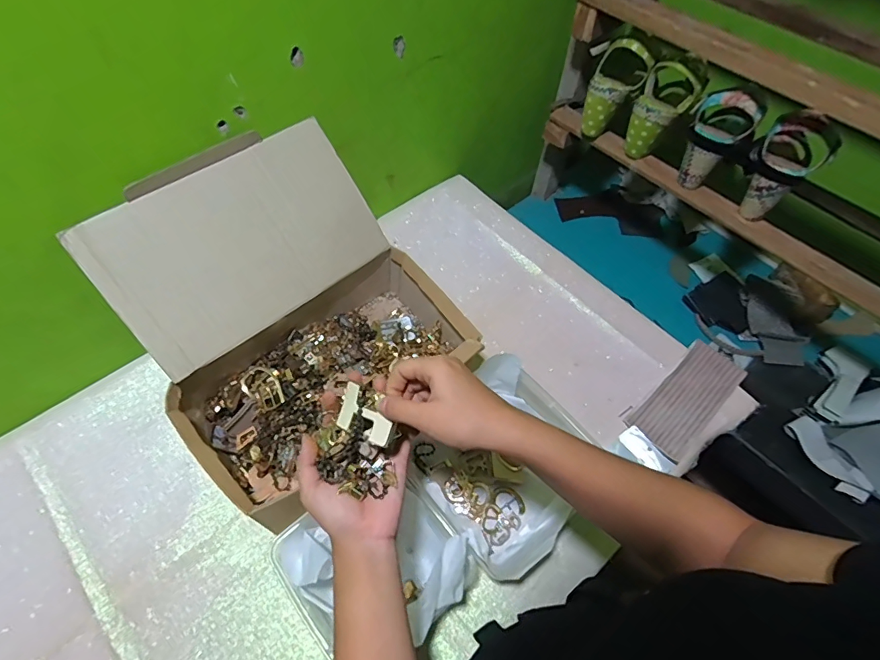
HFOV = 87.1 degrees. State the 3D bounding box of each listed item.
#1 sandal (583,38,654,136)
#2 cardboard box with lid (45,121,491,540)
[{"bbox_3d":[0.269,-0.390,0.747,0.086,0.148,0.089,-21,58,-40],"label":"sandal"},{"bbox_3d":[-0.174,-0.015,0.564,0.336,0.229,0.336,-37,66,-24],"label":"cardboard box with lid"}]

